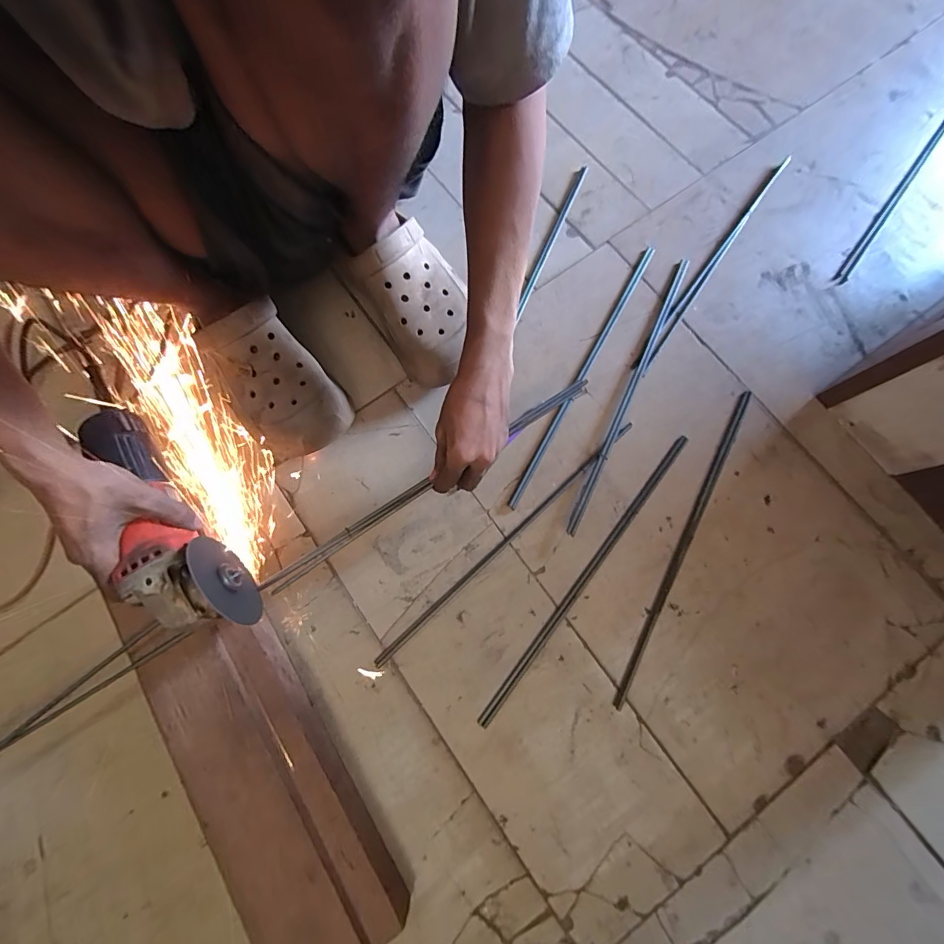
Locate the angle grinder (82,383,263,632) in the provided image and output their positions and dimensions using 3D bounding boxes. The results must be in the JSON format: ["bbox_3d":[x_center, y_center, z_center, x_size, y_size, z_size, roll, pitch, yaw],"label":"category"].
[{"bbox_3d":[-0.302,0.039,0.405,0.077,0.079,0.274,-36,75,-7],"label":"angle grinder"}]

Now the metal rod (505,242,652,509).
[{"bbox_3d":[0.139,-0.125,0.525,0.012,0.008,0.382,28,79,7],"label":"metal rod"}]

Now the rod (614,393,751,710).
[{"bbox_3d":[0.242,0.077,0.478,0.013,0.004,0.382,27,79,7],"label":"rod"}]

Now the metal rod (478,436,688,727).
[{"bbox_3d":[0.134,0.113,0.476,0.014,0.010,0.387,38,80,9],"label":"metal rod"}]

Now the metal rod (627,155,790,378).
[{"bbox_3d":[0.320,-0.276,0.560,0.019,0.014,0.386,36,80,8],"label":"metal rod"}]

